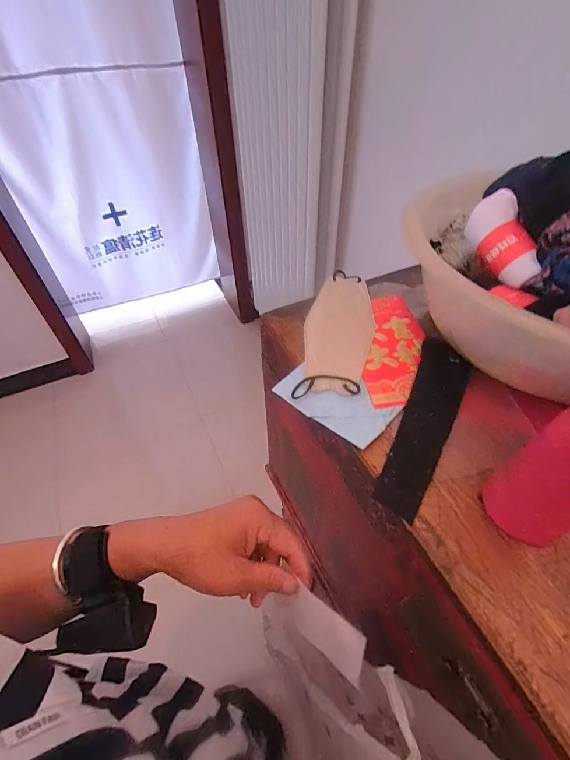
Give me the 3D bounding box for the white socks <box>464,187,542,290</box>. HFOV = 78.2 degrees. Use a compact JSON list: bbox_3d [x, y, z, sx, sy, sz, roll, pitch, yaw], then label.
[{"bbox_3d":[0.202,-0.128,0.325,0.032,0.039,0.088,-10,73,-10],"label":"white socks"}]

